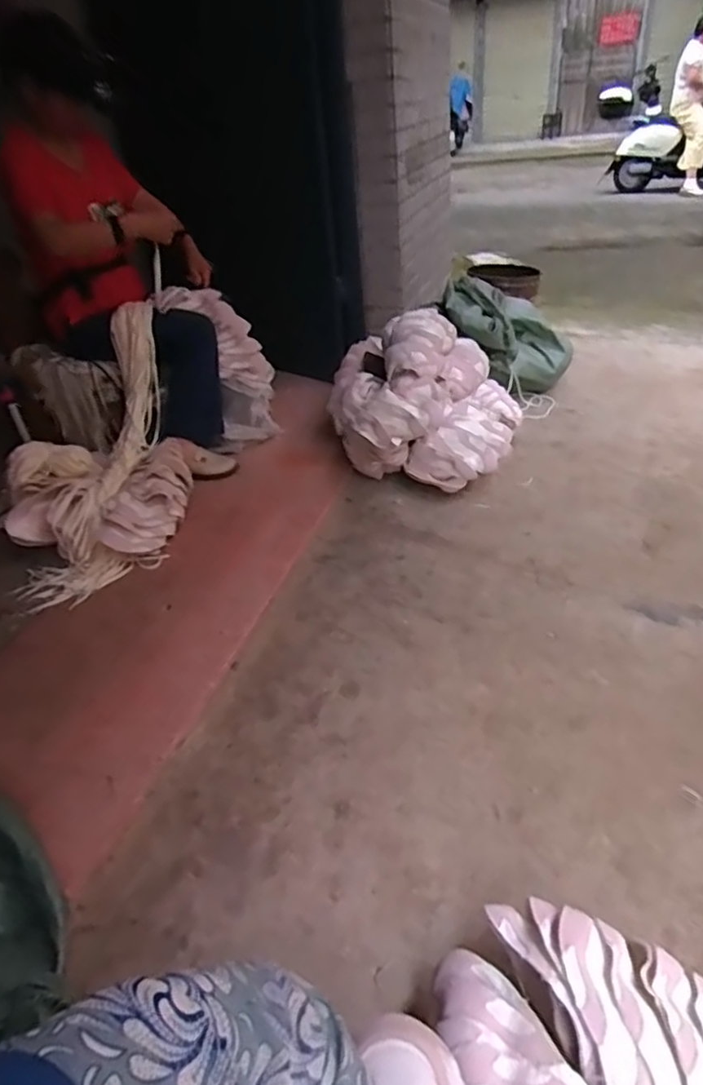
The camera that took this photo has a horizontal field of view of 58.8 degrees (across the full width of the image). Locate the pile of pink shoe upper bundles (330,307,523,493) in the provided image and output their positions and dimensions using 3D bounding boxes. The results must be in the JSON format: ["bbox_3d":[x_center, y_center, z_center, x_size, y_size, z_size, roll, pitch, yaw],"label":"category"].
[{"bbox_3d":[0.219,-0.438,1.830,0.565,0.343,0.515,0,39,9],"label":"pile of pink shoe upper bundles"}]

